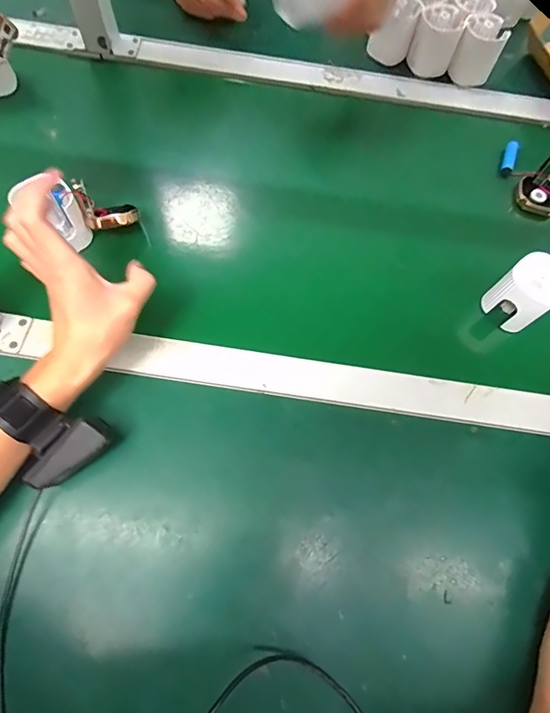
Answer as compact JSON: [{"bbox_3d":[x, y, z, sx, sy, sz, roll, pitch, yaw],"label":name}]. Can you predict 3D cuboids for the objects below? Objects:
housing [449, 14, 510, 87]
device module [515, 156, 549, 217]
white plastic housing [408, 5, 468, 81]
[{"bbox_3d":[0.282,-0.423,0.587,0.057,0.054,0.056,27,68,8],"label":"housing"},{"bbox_3d":[0.336,-0.211,0.529,0.053,0.057,0.049,24,67,6],"label":"device module"},{"bbox_3d":[0.223,-0.436,0.590,0.060,0.057,0.060,-38,74,-17],"label":"white plastic housing"}]

